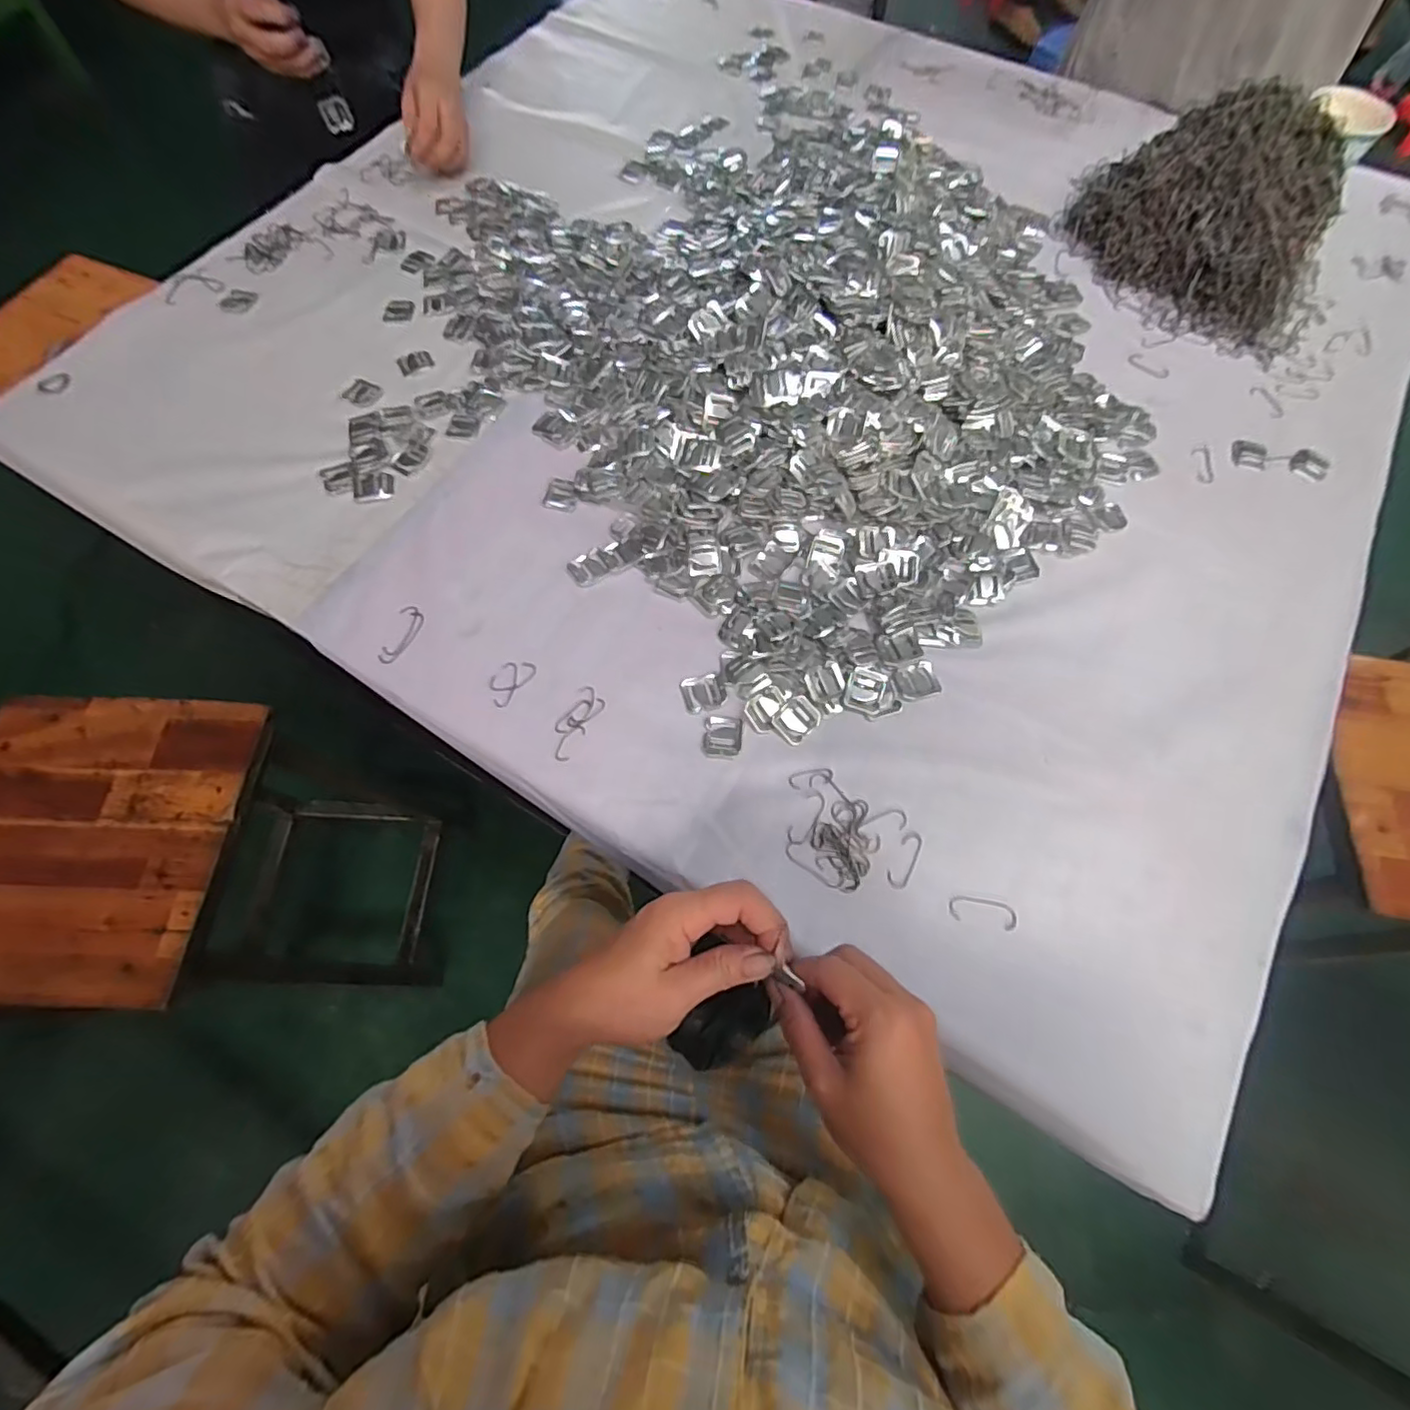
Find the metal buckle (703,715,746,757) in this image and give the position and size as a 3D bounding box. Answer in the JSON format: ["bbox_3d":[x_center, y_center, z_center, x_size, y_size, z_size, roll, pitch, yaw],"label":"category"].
[{"bbox_3d":[0.015,0.025,0.489,0.030,0.004,0.032,7,67,2],"label":"metal buckle"}]

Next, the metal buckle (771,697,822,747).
[{"bbox_3d":[0.074,0.011,0.494,0.029,0.007,0.038,40,72,14],"label":"metal buckle"}]

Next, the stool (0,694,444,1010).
[{"bbox_3d":[-0.629,0.232,0.850,0.301,0.513,0.302,1,68,0],"label":"stool"}]

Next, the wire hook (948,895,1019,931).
[{"bbox_3d":[0.199,0.148,0.441,0.047,0.005,0.018,12,67,3],"label":"wire hook"}]

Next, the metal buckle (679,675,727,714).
[{"bbox_3d":[-0.001,-0.010,0.502,0.034,0.004,0.030,-14,68,-7],"label":"metal buckle"}]

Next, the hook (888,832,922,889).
[{"bbox_3d":[0.148,0.114,0.454,0.016,0.004,0.044,26,69,9],"label":"hook"}]

